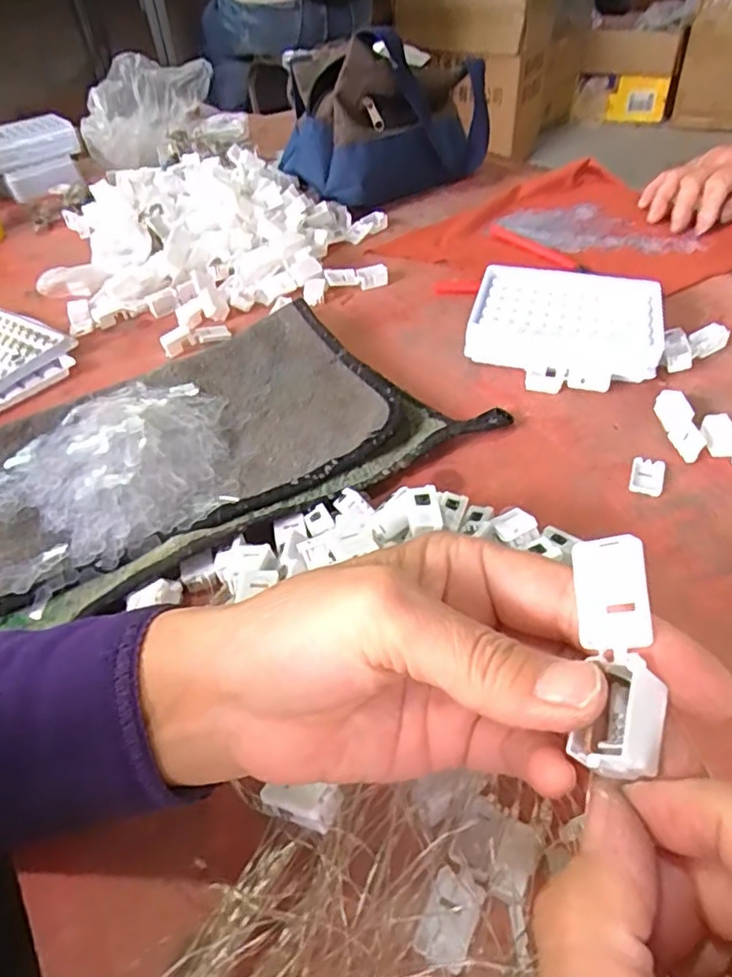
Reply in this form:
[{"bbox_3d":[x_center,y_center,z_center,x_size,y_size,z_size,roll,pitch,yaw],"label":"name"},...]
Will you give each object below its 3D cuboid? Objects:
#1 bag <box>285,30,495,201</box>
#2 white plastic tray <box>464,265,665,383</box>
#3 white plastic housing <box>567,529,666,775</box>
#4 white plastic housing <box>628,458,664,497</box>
[{"bbox_3d":[0.019,-0.402,0.685,0.225,0.142,0.123,-21,46,-17],"label":"bag"},{"bbox_3d":[0.147,-0.122,0.470,0.135,0.035,0.107,10,46,14],"label":"white plastic tray"},{"bbox_3d":[0.059,0.038,0.149,0.019,0.014,0.054,4,59,8],"label":"white plastic housing"},{"bbox_3d":[0.165,-0.007,0.371,0.018,0.004,0.028,13,46,16],"label":"white plastic housing"}]

